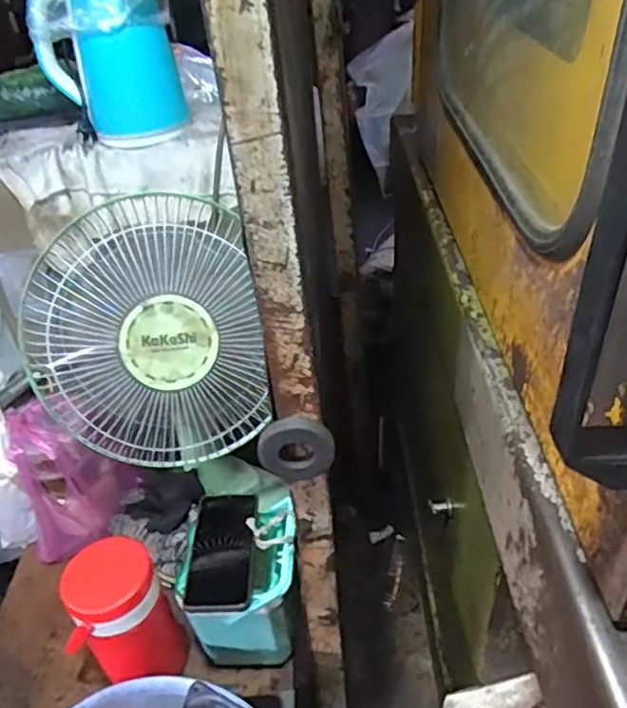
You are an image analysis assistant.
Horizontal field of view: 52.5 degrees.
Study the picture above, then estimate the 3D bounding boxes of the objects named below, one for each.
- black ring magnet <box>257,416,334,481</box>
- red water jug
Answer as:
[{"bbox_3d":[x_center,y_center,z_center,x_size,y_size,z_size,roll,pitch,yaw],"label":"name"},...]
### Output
[{"bbox_3d":[-0.014,0.087,0.576,0.067,0.068,0.013,-7,36,0],"label":"black ring magnet"},{"bbox_3d":[-0.228,0.328,0.781,0.108,0.198,0.090,-15,37,-12],"label":"red water jug"}]

